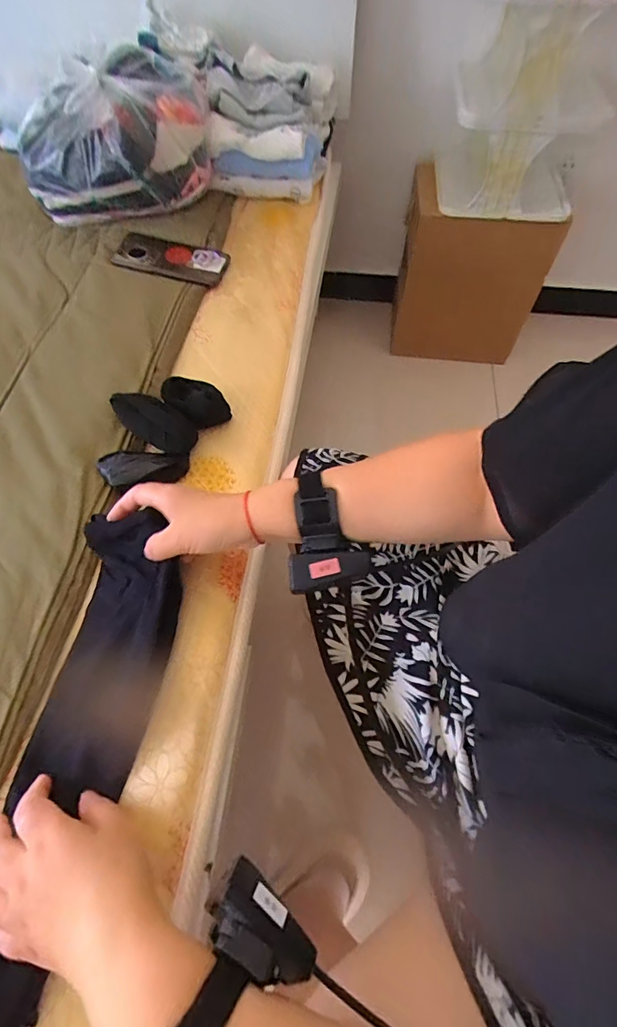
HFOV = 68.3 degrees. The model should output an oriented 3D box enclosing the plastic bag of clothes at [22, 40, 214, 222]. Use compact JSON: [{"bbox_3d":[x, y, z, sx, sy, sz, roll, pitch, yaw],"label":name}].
[{"bbox_3d":[-0.282,-0.542,0.679,0.266,0.166,0.159,-15,64,-11],"label":"plastic bag of clothes"}]

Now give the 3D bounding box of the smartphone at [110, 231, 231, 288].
[{"bbox_3d":[-0.209,-0.390,0.687,0.170,0.012,0.090,14,60,7],"label":"smartphone"}]

